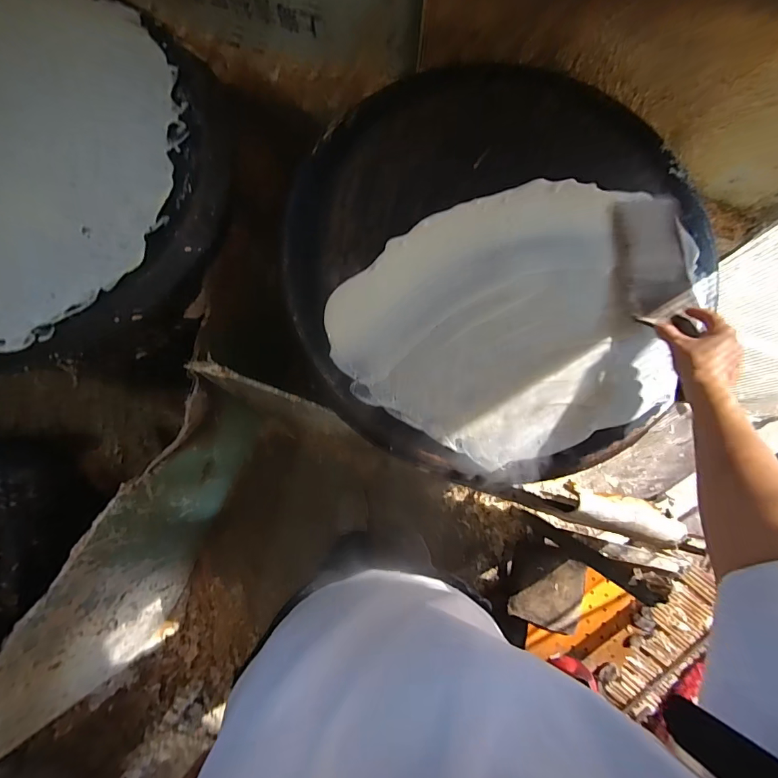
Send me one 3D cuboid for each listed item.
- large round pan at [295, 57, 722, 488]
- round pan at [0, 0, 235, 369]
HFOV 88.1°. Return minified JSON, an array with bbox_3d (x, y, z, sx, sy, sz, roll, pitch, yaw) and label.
[{"bbox_3d":[0.156,-0.188,0.579,0.587,0.041,0.598,0,81,-2],"label":"large round pan"},{"bbox_3d":[-0.533,-0.312,0.622,0.569,0.181,0.555,0,81,-2],"label":"round pan"}]

